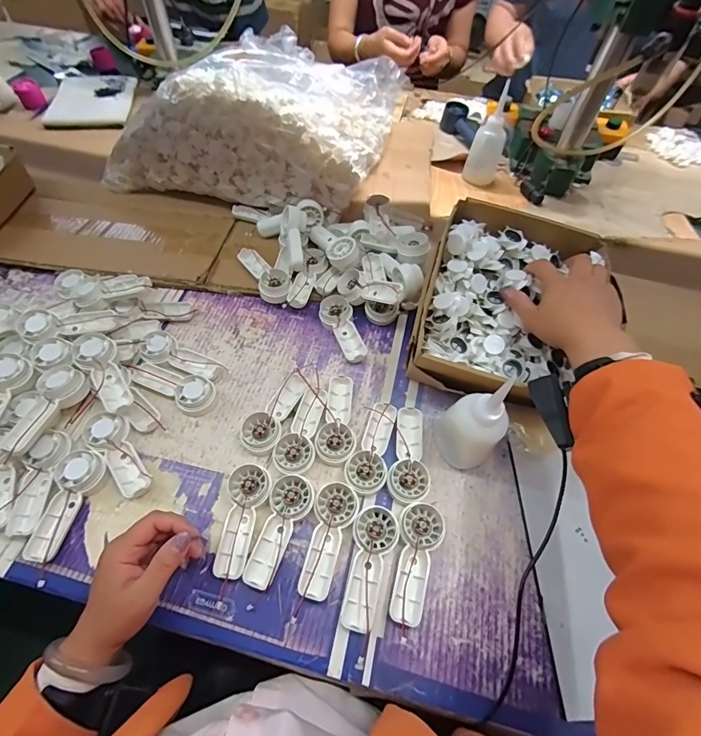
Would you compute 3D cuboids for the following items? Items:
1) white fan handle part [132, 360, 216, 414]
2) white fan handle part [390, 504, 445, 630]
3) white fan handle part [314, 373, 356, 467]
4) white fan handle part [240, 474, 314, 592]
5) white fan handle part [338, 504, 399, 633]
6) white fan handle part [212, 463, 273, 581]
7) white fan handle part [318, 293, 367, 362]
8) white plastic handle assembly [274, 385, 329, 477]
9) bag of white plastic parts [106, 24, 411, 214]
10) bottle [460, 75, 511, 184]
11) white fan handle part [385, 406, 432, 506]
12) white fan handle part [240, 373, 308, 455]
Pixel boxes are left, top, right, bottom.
[{"bbox_3d":[-0.226,0.022,0.486,0.114,0.027,0.041,20,60,11],"label":"white fan handle part"},{"bbox_3d":[0.063,0.193,0.388,0.045,0.019,0.112,21,60,11],"label":"white fan handle part"},{"bbox_3d":[-0.015,0.059,0.469,0.044,0.022,0.113,4,58,1],"label":"white fan handle part"},{"bbox_3d":[-0.072,0.169,0.399,0.043,0.022,0.110,14,59,7],"label":"white fan handle part"},{"bbox_3d":[0.017,0.196,0.382,0.043,0.014,0.112,15,59,8],"label":"white fan handle part"},{"bbox_3d":[-0.116,0.159,0.404,0.043,0.020,0.110,11,58,5],"label":"white fan handle part"},{"bbox_3d":[-0.011,-0.058,0.541,0.041,0.026,0.109,-20,61,-13],"label":"white fan handle part"},{"bbox_3d":[-0.056,0.073,0.454,0.043,0.031,0.108,15,59,8],"label":"white plastic handle assembly"},{"bbox_3d":[-0.145,-0.521,0.763,0.418,0.129,0.513,15,58,7],"label":"bag of white plastic parts"},{"bbox_3d":[0.267,-0.439,0.729,0.061,0.142,0.052,19,60,10],"label":"bottle"},{"bbox_3d":[0.073,0.101,0.448,0.047,0.022,0.112,12,59,6],"label":"white fan handle part"},{"bbox_3d":[-0.090,0.054,0.473,0.045,0.026,0.111,23,60,12],"label":"white fan handle part"}]

